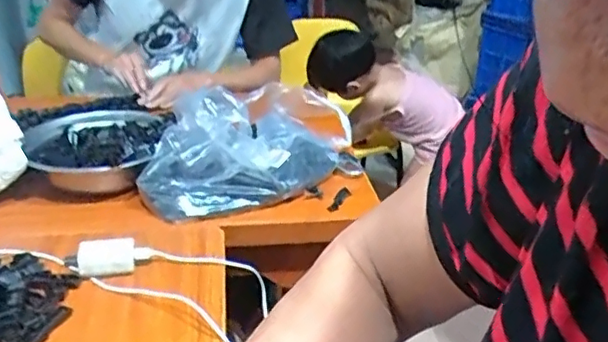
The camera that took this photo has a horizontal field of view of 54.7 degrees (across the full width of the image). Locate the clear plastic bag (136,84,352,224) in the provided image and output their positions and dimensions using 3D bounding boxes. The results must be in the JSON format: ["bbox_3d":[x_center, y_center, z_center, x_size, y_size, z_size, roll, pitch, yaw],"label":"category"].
[{"bbox_3d":[-0.059,-0.049,0.783,0.161,0.127,0.321,18,30,29],"label":"clear plastic bag"}]

